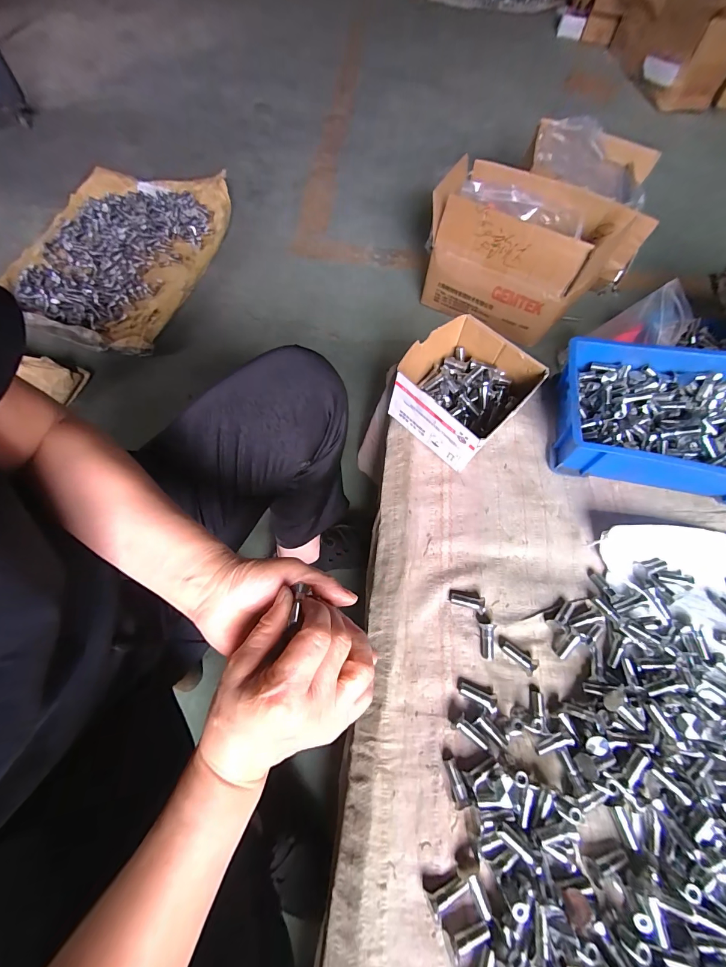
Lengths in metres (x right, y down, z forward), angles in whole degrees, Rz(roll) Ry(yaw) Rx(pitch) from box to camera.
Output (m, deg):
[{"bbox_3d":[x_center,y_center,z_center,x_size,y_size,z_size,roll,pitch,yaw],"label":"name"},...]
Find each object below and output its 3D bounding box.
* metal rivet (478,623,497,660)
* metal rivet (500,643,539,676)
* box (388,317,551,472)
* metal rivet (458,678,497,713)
[{"bbox_3d":[0.129,0.164,0.371,0.013,0.010,0.036,5,79,-1],"label":"metal rivet"},{"bbox_3d":[0.158,0.178,0.365,0.036,0.016,0.016,33,68,12],"label":"metal rivet"},{"bbox_3d":[0.126,-0.118,0.467,0.143,0.090,0.148,43,70,15],"label":"box"},{"bbox_3d":[0.113,0.208,0.353,0.038,0.010,0.016,27,67,10],"label":"metal rivet"}]

